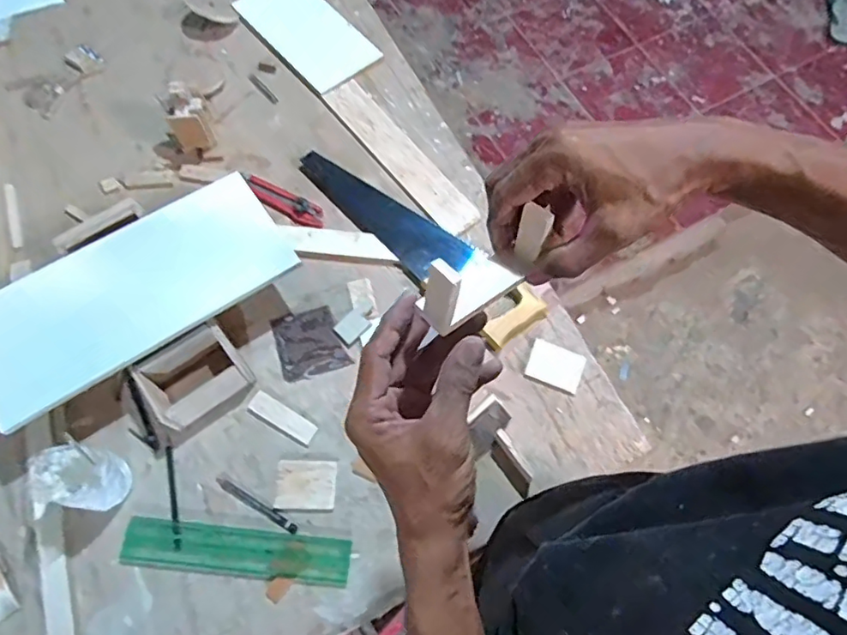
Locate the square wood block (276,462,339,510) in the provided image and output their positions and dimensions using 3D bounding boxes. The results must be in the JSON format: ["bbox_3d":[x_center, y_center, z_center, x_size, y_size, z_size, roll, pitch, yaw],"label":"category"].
[{"bbox_3d":[-0.139,0.199,0.666,0.069,0.004,0.057,1,69,0],"label":"square wood block"}]

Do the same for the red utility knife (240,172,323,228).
[{"bbox_3d":[-0.206,-0.170,0.811,0.140,0.020,0.039,26,71,10],"label":"red utility knife"}]

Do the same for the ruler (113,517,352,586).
[{"bbox_3d":[-0.211,0.265,0.636,0.254,0.007,0.049,7,65,-1],"label":"ruler"}]

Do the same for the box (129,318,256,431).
[{"bbox_3d":[-0.279,0.071,0.685,0.114,0.054,0.084,-36,73,-13],"label":"box"}]

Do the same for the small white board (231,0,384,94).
[{"bbox_3d":[-0.198,-0.486,0.938,0.129,0.007,0.259,-39,74,-14],"label":"small white board"}]

